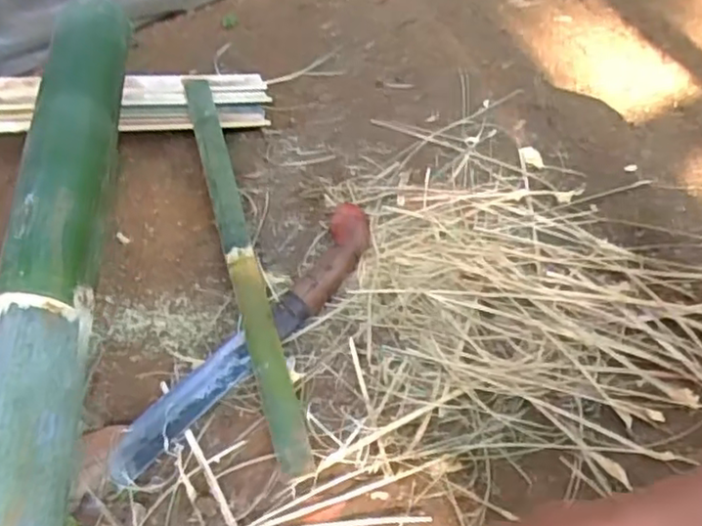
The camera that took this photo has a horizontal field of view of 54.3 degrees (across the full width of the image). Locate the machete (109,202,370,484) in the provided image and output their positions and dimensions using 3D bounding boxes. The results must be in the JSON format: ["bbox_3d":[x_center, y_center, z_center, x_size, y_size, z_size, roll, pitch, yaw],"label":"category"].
[{"bbox_3d":[-0.091,0.064,0.650,0.061,0.031,0.339,32,58,21],"label":"machete"}]

